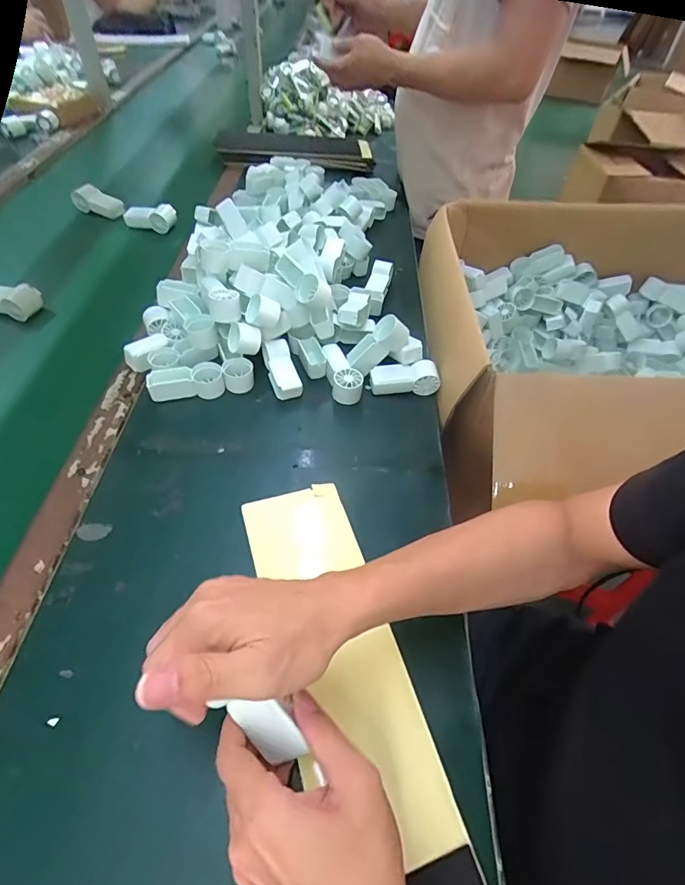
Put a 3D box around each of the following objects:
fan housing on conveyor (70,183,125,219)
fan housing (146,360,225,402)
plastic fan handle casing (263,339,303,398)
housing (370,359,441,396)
[{"bbox_3d":[-0.496,-0.491,0.887,0.112,0.035,0.047,22,53,13],"label":"fan housing on conveyor"},{"bbox_3d":[-0.203,-0.079,0.568,0.093,0.034,0.038,-9,52,-11],"label":"fan housing"},{"bbox_3d":[-0.083,-0.099,0.595,0.036,0.030,0.088,-16,71,-16],"label":"plastic fan handle casing"},{"bbox_3d":[0.085,-0.089,0.598,0.091,0.042,0.032,5,51,0],"label":"housing"}]

